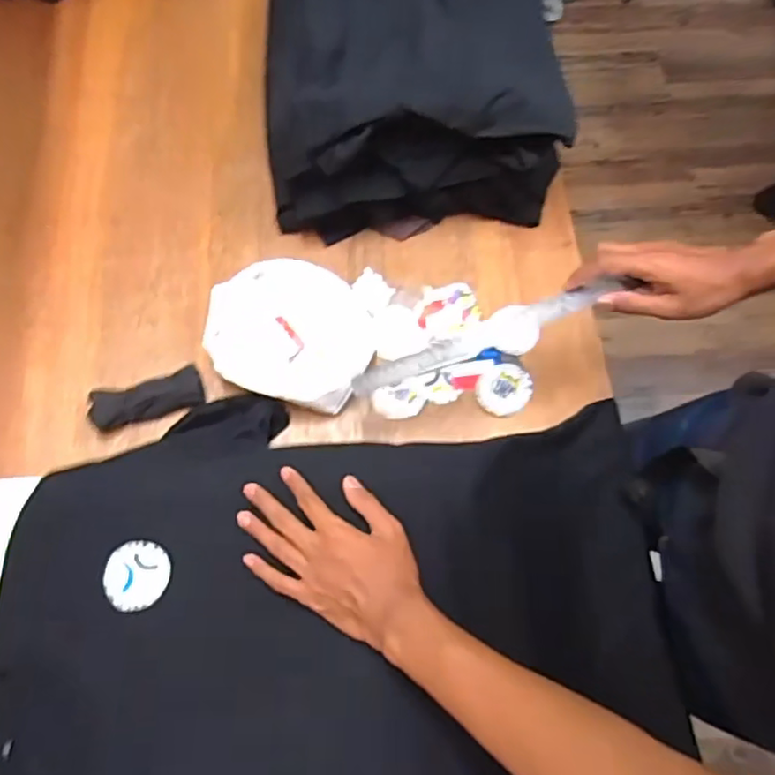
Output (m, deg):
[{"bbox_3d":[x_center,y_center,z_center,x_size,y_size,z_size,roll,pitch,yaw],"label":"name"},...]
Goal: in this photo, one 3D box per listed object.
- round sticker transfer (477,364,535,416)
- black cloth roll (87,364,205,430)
[{"bbox_3d":[0.140,0.001,0.747,0.066,0.009,0.064,1,77,-3],"label":"round sticker transfer"},{"bbox_3d":[-0.272,0.011,0.708,0.123,0.031,0.043,-16,70,-7],"label":"black cloth roll"}]

